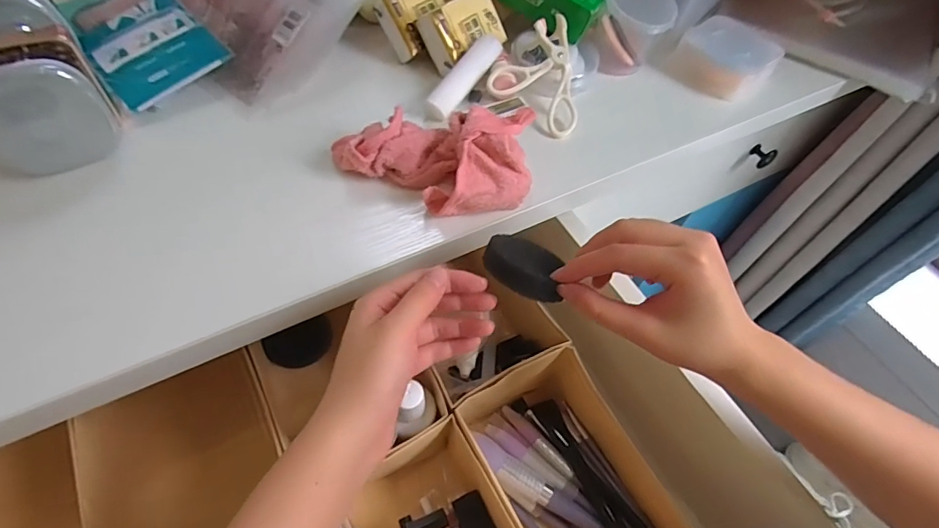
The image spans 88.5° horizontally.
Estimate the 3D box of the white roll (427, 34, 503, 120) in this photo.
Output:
[{"bbox_3d":[-0.004,-0.160,0.411,0.021,0.017,0.091,31,73,15],"label":"white roll"}]

